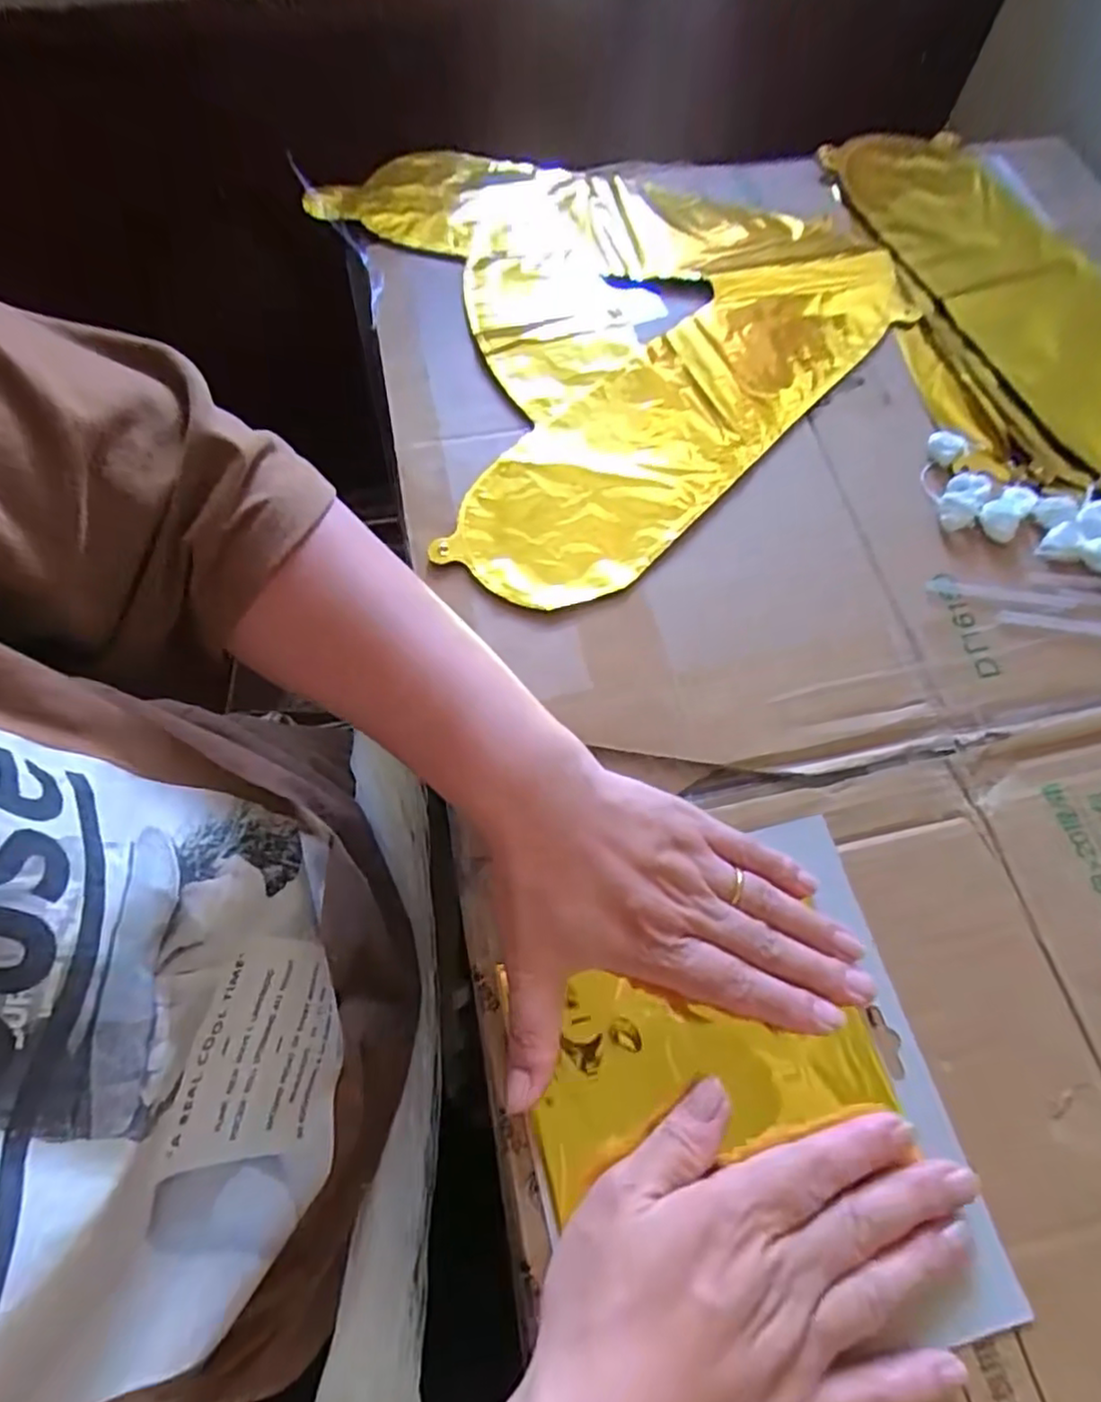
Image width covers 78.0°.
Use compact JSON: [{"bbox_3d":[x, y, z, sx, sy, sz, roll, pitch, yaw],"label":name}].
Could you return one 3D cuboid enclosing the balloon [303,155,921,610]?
[{"bbox_3d":[0.005,-0.266,0.455,0.357,0.027,0.372,42,71,15],"label":"balloon"}]

